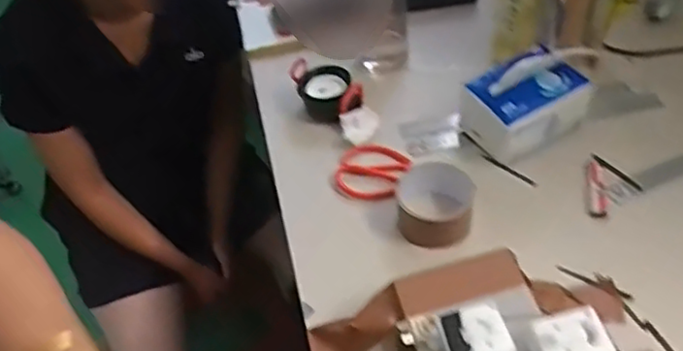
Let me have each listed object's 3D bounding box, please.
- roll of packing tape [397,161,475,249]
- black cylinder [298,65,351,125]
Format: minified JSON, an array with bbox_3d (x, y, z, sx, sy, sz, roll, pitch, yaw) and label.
[{"bbox_3d":[0.101,0.031,0.712,0.077,0.047,0.076,-5,46,5],"label":"roll of packing tape"},{"bbox_3d":[-0.020,-0.105,0.867,0.068,0.049,0.064,-8,46,1],"label":"black cylinder"}]

